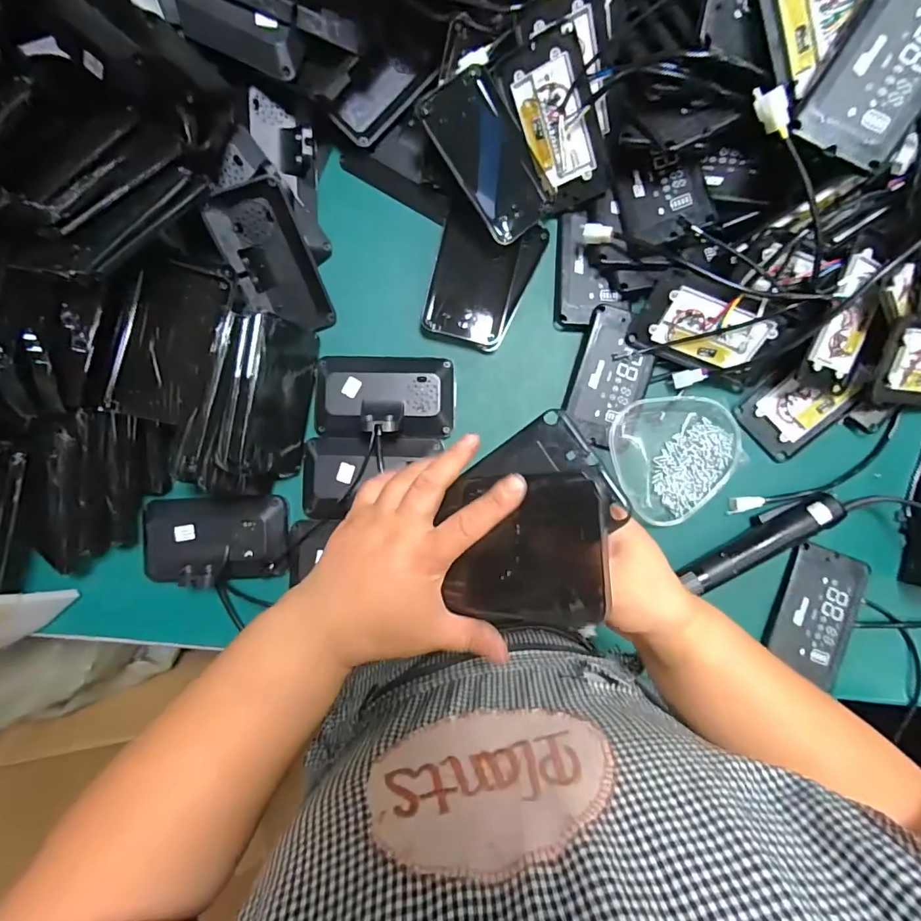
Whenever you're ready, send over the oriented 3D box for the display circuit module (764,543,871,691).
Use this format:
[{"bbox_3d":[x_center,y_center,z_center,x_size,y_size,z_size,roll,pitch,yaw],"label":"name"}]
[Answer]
[{"bbox_3d":[0.410,0.176,0.539,0.085,0.014,0.145,19,88,2],"label":"display circuit module"}]

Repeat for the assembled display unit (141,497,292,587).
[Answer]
[{"bbox_3d":[-0.273,0.087,0.518,0.157,0.037,0.092,-2,88,1],"label":"assembled display unit"}]

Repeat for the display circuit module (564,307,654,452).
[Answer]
[{"bbox_3d":[0.173,-0.094,0.538,0.080,0.016,0.149,17,88,2],"label":"display circuit module"}]

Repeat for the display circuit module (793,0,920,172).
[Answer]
[{"bbox_3d":[0.364,-0.343,0.399,0.090,0.019,0.173,29,100,8],"label":"display circuit module"}]

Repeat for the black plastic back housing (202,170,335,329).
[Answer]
[{"bbox_3d":[-0.208,-0.219,0.524,0.084,0.025,0.156,-20,119,-3],"label":"black plastic back housing"}]

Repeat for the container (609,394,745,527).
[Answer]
[{"bbox_3d":[0.242,-0.010,0.528,0.141,0.029,0.137,0,88,1],"label":"container"}]

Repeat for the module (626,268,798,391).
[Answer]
[{"bbox_3d":[0.269,-0.140,0.518,0.151,0.027,0.095,19,126,0],"label":"module"}]

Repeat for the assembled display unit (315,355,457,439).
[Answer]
[{"bbox_3d":[-0.085,-0.074,0.524,0.155,0.046,0.095,1,88,1],"label":"assembled display unit"}]

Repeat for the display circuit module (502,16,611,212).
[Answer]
[{"bbox_3d":[0.107,-0.359,0.509,0.078,0.017,0.156,-14,116,30],"label":"display circuit module"}]

